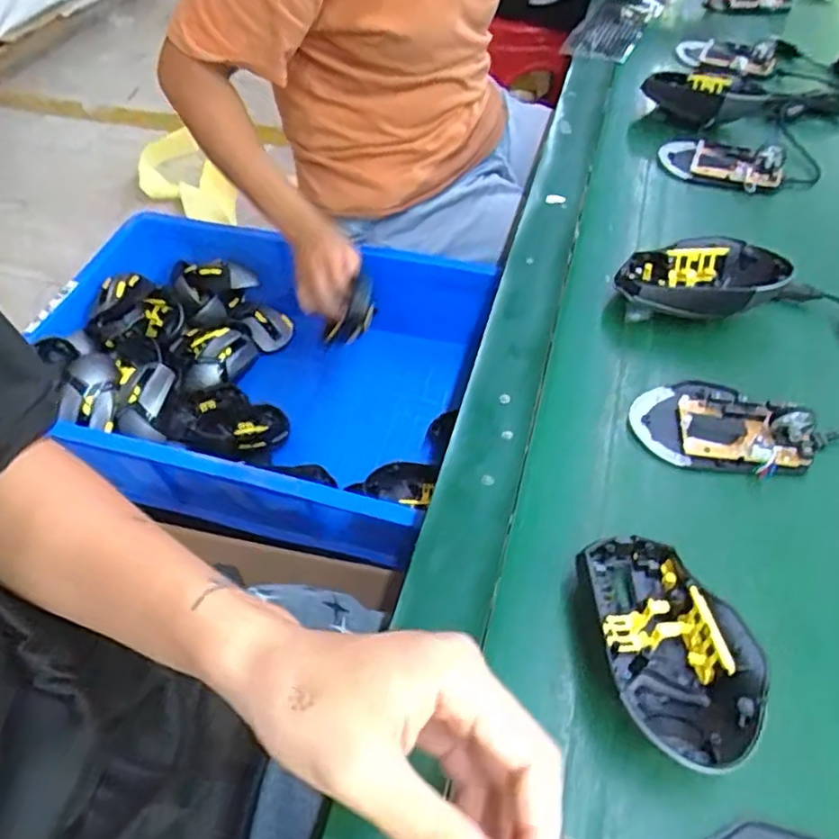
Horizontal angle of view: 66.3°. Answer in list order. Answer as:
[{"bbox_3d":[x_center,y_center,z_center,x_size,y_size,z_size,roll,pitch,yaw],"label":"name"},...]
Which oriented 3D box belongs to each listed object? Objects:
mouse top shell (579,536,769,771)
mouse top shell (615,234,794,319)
[{"bbox_3d":[0.122,0.111,0.319,0.071,0.041,0.114,-15,53,-10],"label":"mouse top shell"},{"bbox_3d":[0.210,-0.104,0.486,0.116,0.045,0.073,14,54,12],"label":"mouse top shell"}]

